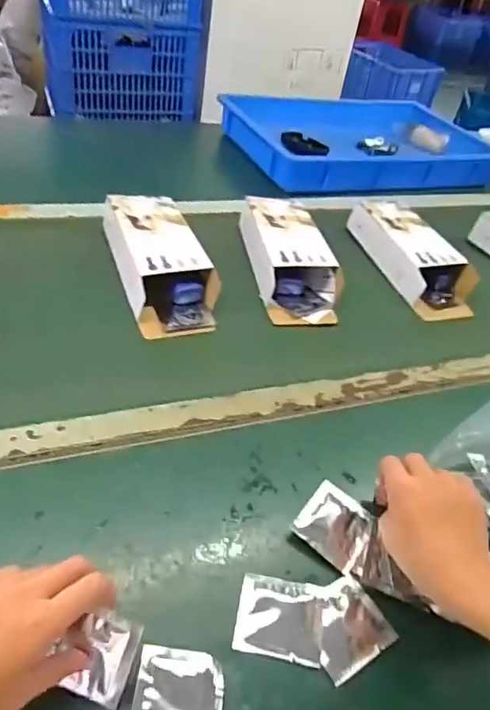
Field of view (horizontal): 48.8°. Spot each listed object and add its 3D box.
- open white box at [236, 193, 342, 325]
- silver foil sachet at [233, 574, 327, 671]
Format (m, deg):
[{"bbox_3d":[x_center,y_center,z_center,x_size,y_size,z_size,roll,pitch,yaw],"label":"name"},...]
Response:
[{"bbox_3d":[0.067,-0.145,0.795,0.113,0.064,0.238,-6,49,-8],"label":"open white box"},{"bbox_3d":[0.030,0.214,0.443,0.069,0.007,0.063,8,49,5],"label":"silver foil sachet"}]

